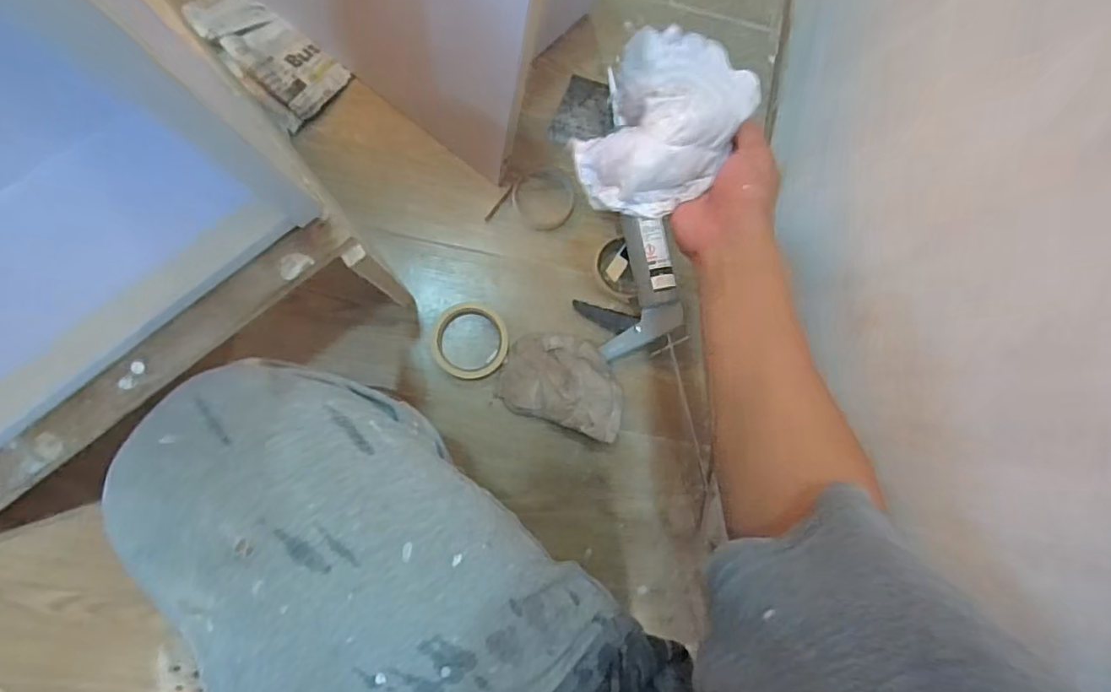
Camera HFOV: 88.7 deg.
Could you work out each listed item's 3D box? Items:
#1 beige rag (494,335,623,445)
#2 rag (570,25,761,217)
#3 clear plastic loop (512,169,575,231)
[{"bbox_3d":[0.016,0.045,0.743,0.163,0.047,0.111,20,85,-5],"label":"beige rag"},{"bbox_3d":[0.090,-0.186,0.479,0.113,0.061,0.151,28,85,-5],"label":"rag"},{"bbox_3d":[-0.016,-0.198,0.766,0.082,0.006,0.083,0,88,-7],"label":"clear plastic loop"}]

